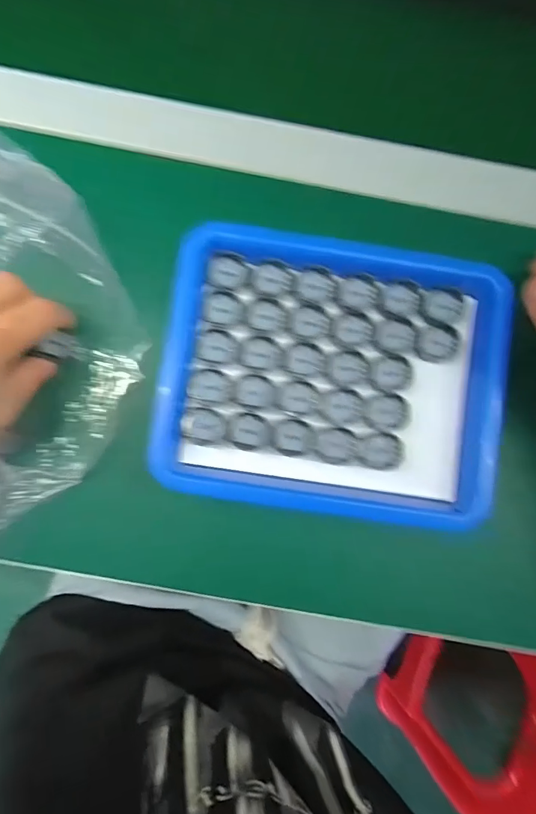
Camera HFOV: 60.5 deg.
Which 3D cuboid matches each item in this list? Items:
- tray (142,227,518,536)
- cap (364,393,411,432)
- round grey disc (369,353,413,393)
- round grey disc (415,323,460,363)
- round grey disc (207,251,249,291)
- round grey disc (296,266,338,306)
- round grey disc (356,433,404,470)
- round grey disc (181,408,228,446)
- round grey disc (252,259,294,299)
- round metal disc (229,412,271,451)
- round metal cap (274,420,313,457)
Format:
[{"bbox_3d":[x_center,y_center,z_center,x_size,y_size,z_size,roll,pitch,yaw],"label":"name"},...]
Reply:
[{"bbox_3d":[0.042,-0.021,0.304,0.216,0.027,0.178,7,86,-2],"label":"tray"},{"bbox_3d":[0.079,0.003,0.305,0.029,0.004,0.025,1,86,-3],"label":"cap"},{"bbox_3d":[0.082,-0.023,0.307,0.026,0.004,0.025,0,86,-3],"label":"round grey disc"},{"bbox_3d":[0.114,-0.043,0.311,0.029,0.006,0.026,22,85,-1],"label":"round grey disc"},{"bbox_3d":[-0.027,-0.091,0.308,0.026,0.007,0.022,8,86,-2],"label":"round grey disc"},{"bbox_3d":[0.033,-0.082,0.310,0.027,0.008,0.024,18,85,-2],"label":"round grey disc"},{"bbox_3d":[0.074,0.030,0.303,0.029,0.004,0.024,1,86,-3],"label":"round grey disc"},{"bbox_3d":[-0.042,0.013,0.303,0.029,0.004,0.024,-1,86,-3],"label":"round grey disc"},{"bbox_3d":[0.004,-0.086,0.309,0.026,0.006,0.024,0,86,-3],"label":"round grey disc"},{"bbox_3d":[-0.012,0.016,0.303,0.026,0.004,0.024,0,86,-3],"label":"round metal disc"},{"bbox_3d":[0.017,0.021,0.306,0.025,0.004,0.023,0,86,-3],"label":"round metal cap"}]

